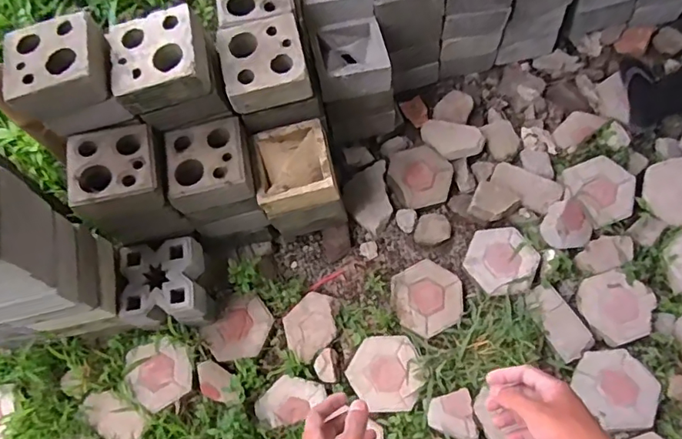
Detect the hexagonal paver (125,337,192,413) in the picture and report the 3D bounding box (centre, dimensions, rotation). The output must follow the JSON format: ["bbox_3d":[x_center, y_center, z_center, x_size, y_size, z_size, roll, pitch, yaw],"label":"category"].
[{"bbox_3d":[-0.508,0.425,1.448,0.173,0.048,0.189,-33,67,-10],"label":"hexagonal paver"}]

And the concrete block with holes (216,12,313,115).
[{"bbox_3d":[-0.190,-0.382,1.291,0.207,0.092,0.190,-15,65,-2],"label":"concrete block with holes"}]

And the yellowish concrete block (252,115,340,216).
[{"bbox_3d":[-0.123,-0.138,1.364,0.205,0.121,0.204,-10,70,-2],"label":"yellowish concrete block"}]

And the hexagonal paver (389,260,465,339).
[{"bbox_3d":[0.245,0.221,1.463,0.192,0.033,0.192,-28,79,-1],"label":"hexagonal paver"}]

